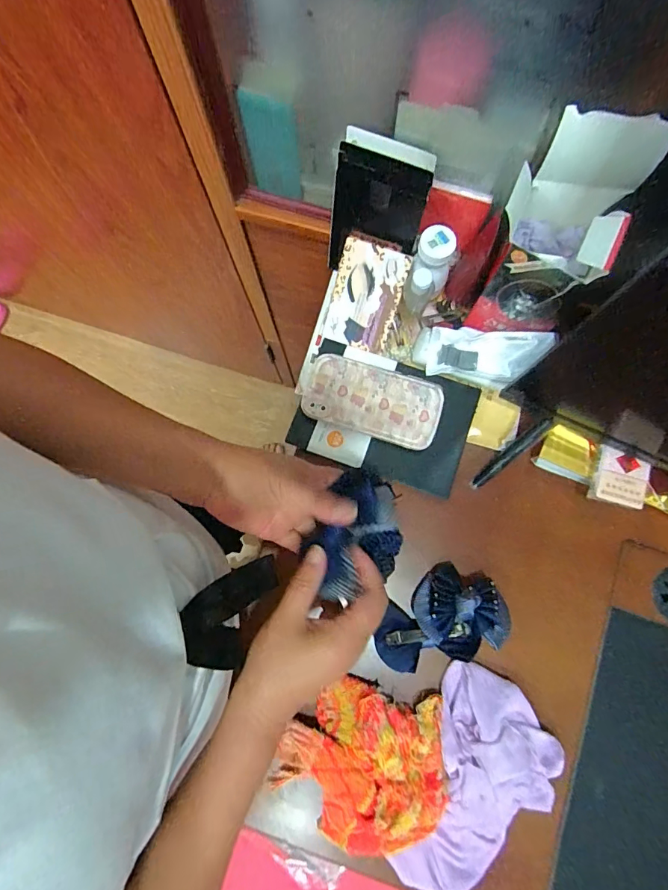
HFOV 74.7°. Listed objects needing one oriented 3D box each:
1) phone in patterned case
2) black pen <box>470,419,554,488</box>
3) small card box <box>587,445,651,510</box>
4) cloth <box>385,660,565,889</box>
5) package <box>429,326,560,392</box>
[{"bbox_3d":[0.047,-0.052,0.524,0.160,0.011,0.085,15,85,2],"label":"phone in patterned case"},{"bbox_3d":[0.212,0.011,0.527,0.118,0.013,0.016,-43,82,14],"label":"black pen"},{"bbox_3d":[0.324,0.038,0.496,0.058,0.013,0.058,18,81,4],"label":"small card box"},{"bbox_3d":[0.161,0.365,0.457,0.132,0.038,0.224,19,81,4],"label":"cloth"},{"bbox_3d":[0.182,-0.109,0.526,0.144,0.036,0.062,3,80,16],"label":"package"}]

